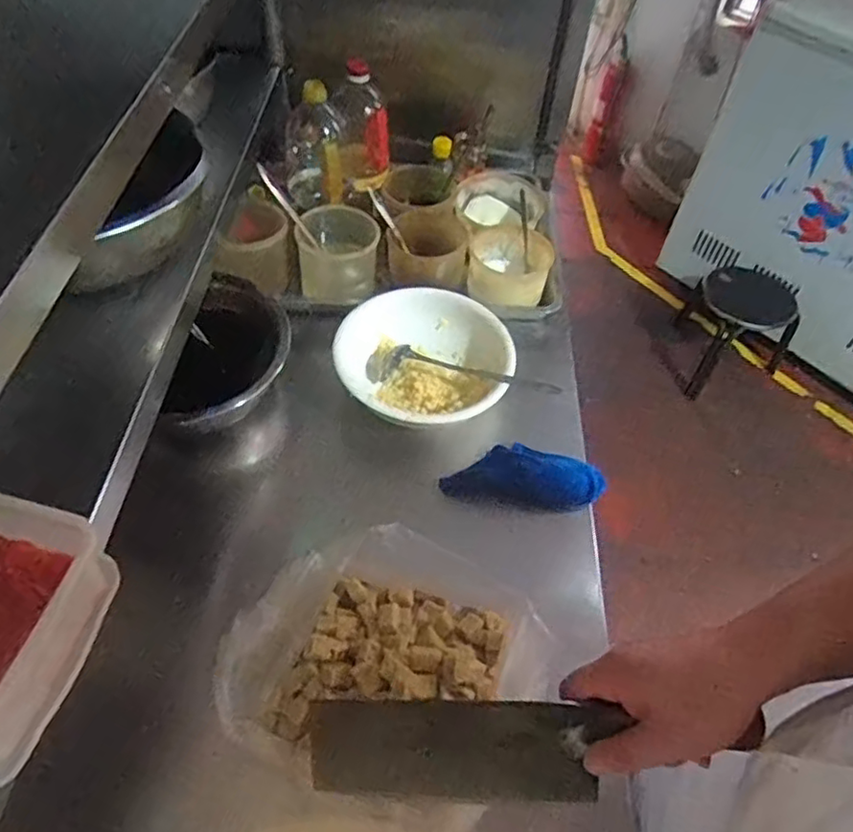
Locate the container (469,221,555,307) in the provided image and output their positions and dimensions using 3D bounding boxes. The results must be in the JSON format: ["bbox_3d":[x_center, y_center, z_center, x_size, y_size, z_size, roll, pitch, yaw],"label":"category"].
[{"bbox_3d":[0.133,-0.243,1.054,0.134,0.095,0.123,2,52,-2],"label":"container"}]

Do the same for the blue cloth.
[{"bbox_3d":[0.133,0.077,0.867,0.211,0.043,0.084,7,52,2],"label":"blue cloth"}]

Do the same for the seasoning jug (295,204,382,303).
[{"bbox_3d":[-0.139,-0.253,1.023,0.124,0.121,0.104,3,52,-1],"label":"seasoning jug"}]

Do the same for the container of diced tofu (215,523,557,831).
[{"bbox_3d":[-0.042,0.253,0.630,0.281,0.137,0.220,21,54,12],"label":"container of diced tofu"}]

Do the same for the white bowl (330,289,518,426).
[{"bbox_3d":[0.004,-0.071,0.921,0.217,0.090,0.225,2,52,-2],"label":"white bowl"}]

